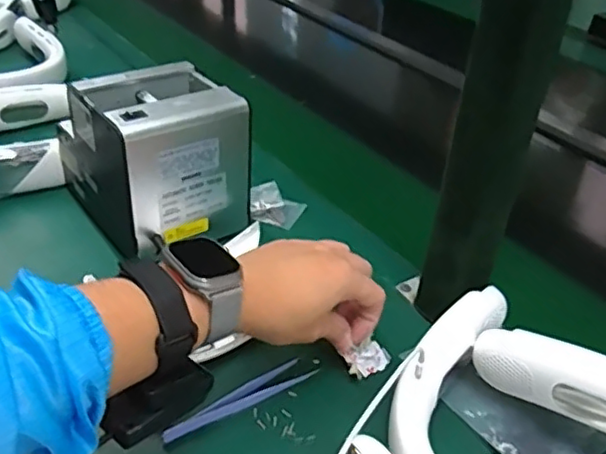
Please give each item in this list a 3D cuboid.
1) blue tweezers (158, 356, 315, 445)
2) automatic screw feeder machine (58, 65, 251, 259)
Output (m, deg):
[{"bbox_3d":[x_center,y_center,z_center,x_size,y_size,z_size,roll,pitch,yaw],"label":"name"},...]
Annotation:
[{"bbox_3d":[-0.046,0.128,0.465,0.124,0.008,0.021,-20,42,-30],"label":"blue tweezers"},{"bbox_3d":[-0.134,-0.069,0.612,0.131,0.138,0.124,-22,43,-32],"label":"automatic screw feeder machine"}]

